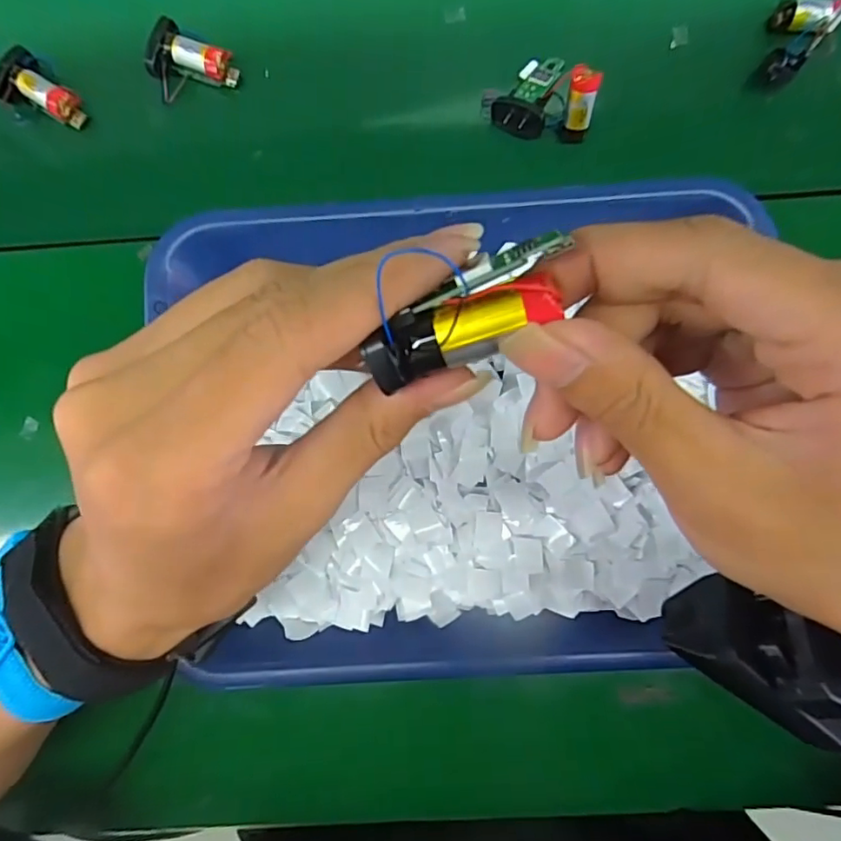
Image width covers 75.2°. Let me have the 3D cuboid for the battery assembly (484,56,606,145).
[{"bbox_3d":[0.069,-0.192,0.315,0.059,0.031,0.048,1,88,0],"label":"battery assembly"}]

